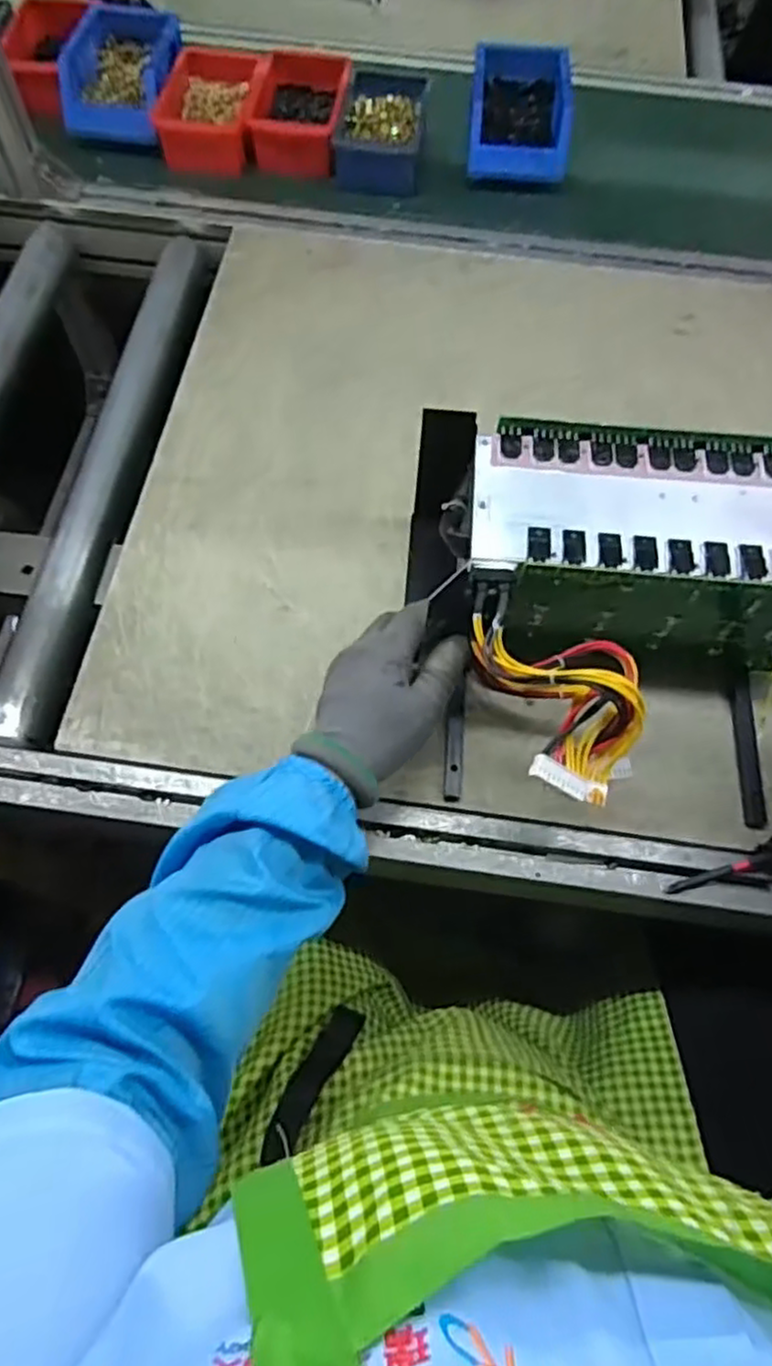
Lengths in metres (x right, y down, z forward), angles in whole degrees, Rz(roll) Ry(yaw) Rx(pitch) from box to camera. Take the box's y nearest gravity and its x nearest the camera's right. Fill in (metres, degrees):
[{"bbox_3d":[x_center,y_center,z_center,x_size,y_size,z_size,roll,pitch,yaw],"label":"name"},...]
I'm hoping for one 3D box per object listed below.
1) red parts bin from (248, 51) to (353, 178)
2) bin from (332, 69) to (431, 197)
[{"bbox_3d":[-0.096,-0.650,0.813,0.100,0.051,0.145,7,67,0],"label":"red parts bin"},{"bbox_3d":[-0.004,-0.622,0.808,0.094,0.048,0.145,7,67,0],"label":"bin"}]

